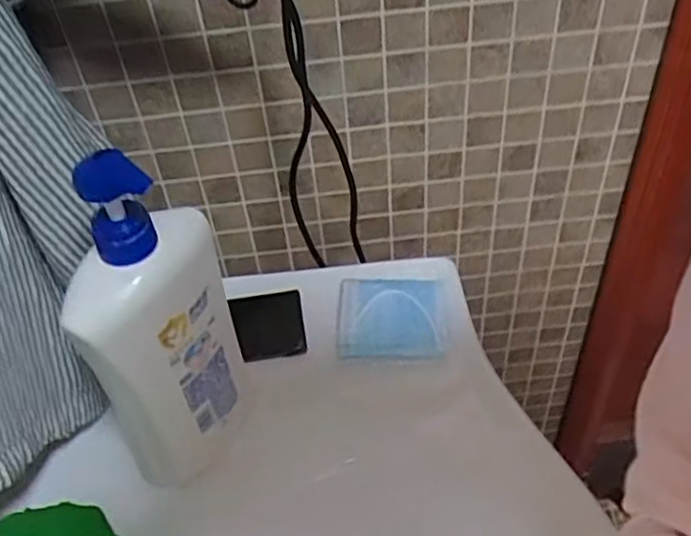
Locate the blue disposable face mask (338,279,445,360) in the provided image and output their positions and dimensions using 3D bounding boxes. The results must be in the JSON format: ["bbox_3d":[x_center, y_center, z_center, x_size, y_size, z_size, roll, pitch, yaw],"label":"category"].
[{"bbox_3d":[0.040,0.043,0.651,0.091,0.011,0.094,-2,47,3],"label":"blue disposable face mask"}]

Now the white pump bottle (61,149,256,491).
[{"bbox_3d":[-0.120,0.043,0.485,0.046,0.270,0.112,31,57,30],"label":"white pump bottle"}]

